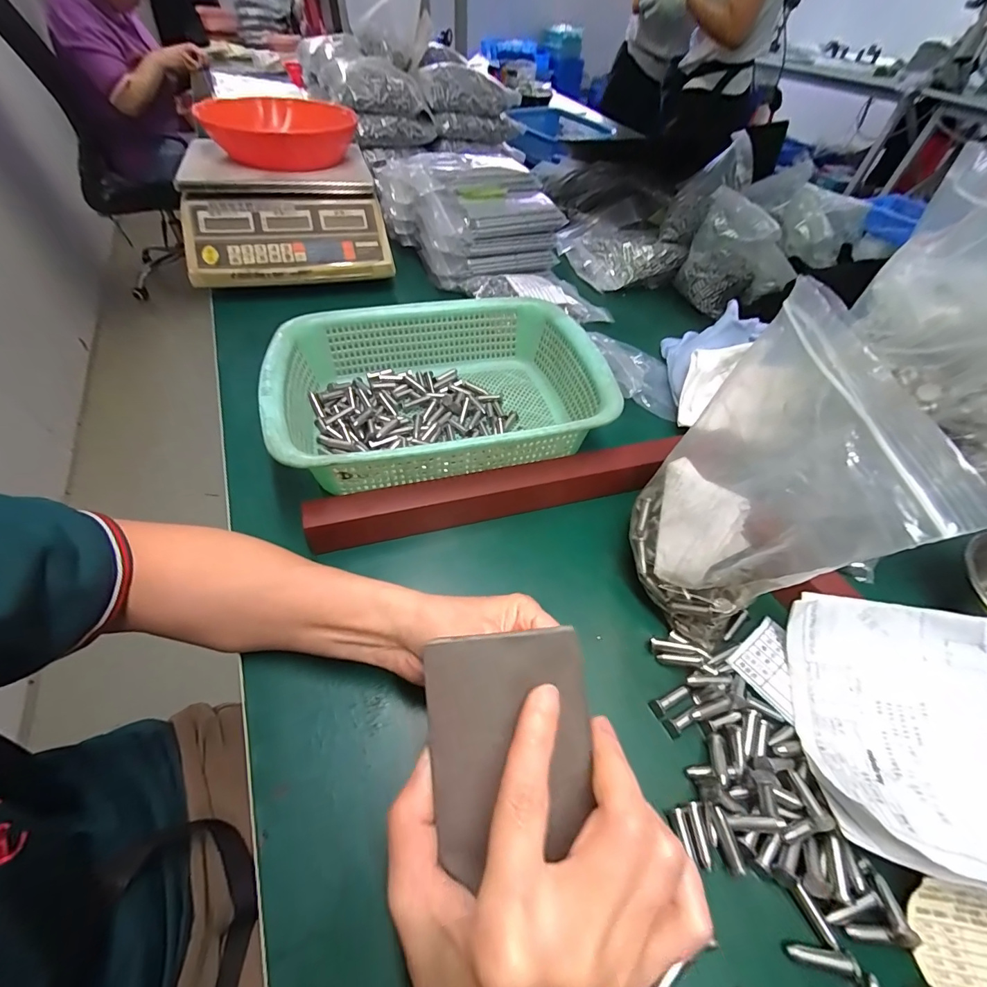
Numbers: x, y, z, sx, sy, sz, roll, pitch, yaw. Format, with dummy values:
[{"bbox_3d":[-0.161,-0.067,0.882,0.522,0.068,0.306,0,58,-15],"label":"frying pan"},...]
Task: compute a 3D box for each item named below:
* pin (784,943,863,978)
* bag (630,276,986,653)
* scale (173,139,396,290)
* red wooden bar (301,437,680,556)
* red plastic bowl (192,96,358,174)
[{"bbox_3d":[0.163,0.229,0.206,0.032,0.006,0.008,10,53,5],"label":"pin"},{"bbox_3d":[0.151,0.002,0.263,0.076,0.197,0.138,14,53,8],"label":"bag"},{"bbox_3d":[-0.296,-0.408,0.603,0.255,0.100,0.244,-11,54,-11],"label":"scale"},{"bbox_3d":[0.008,-0.001,0.362,0.314,0.049,0.029,-12,54,-12],"label":"red wooden bar"},{"bbox_3d":[-0.307,-0.537,0.619,0.200,0.054,0.210,-11,54,-11],"label":"red plastic bowl"}]

